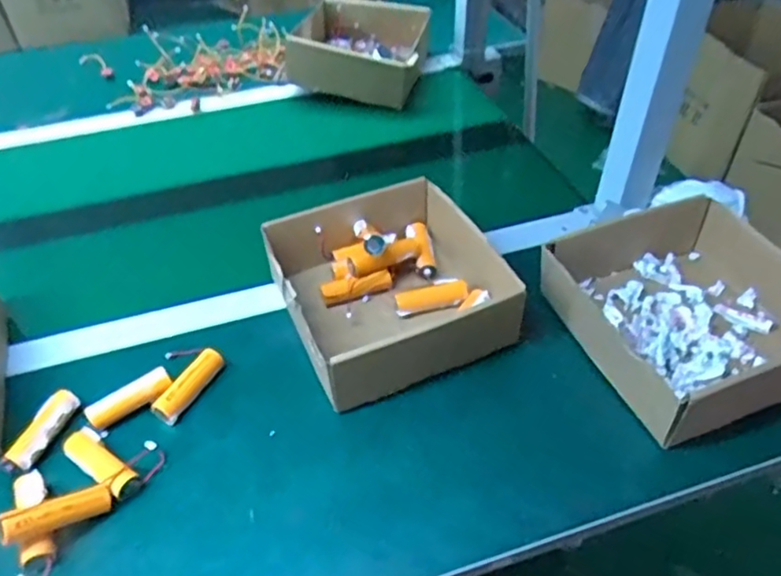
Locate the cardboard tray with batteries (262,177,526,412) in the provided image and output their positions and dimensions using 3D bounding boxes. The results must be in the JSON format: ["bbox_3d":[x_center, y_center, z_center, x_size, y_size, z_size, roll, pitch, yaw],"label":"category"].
[{"bbox_3d":[-0.005,-0.008,0.600,0.195,0.068,0.205,-20,49,-15],"label":"cardboard tray with batteries"}]

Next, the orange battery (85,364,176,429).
[{"bbox_3d":[-0.221,0.095,0.539,0.070,0.022,0.019,-28,51,-22],"label":"orange battery"}]

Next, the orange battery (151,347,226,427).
[{"bbox_3d":[-0.176,0.087,0.553,0.022,0.024,0.071,23,51,22],"label":"orange battery"}]

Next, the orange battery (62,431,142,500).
[{"bbox_3d":[-0.228,0.141,0.498,0.078,0.020,0.021,26,53,25],"label":"orange battery"}]

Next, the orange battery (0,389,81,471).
[{"bbox_3d":[-0.287,0.119,0.523,0.023,0.017,0.074,11,48,13],"label":"orange battery"}]

